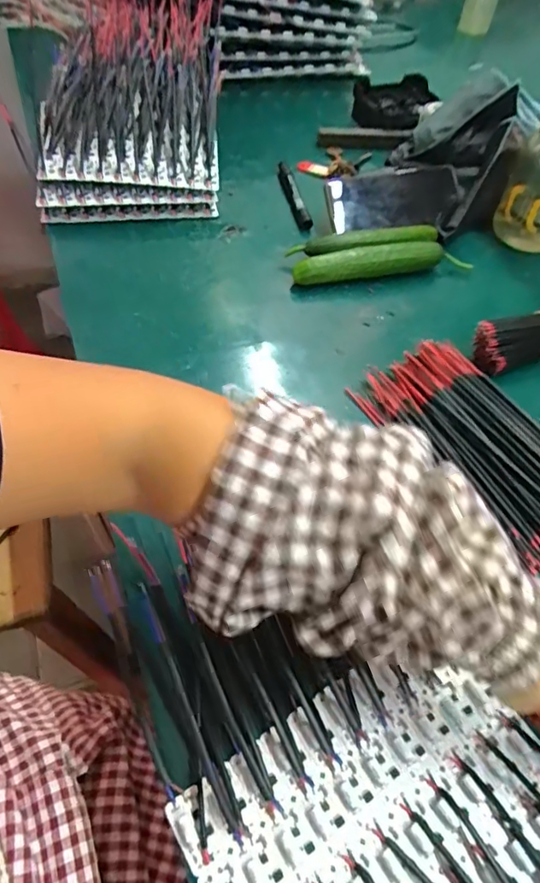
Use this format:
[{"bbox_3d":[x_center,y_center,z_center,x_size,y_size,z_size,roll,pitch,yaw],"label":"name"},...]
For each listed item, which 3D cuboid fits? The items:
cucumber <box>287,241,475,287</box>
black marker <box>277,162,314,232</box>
[{"bbox_3d":[0.124,-0.197,0.575,0.206,0.034,0.035,-11,56,-12],"label":"cucumber"},{"bbox_3d":[0.028,-0.309,0.658,0.016,0.016,0.146,-7,55,-9],"label":"black marker"}]

